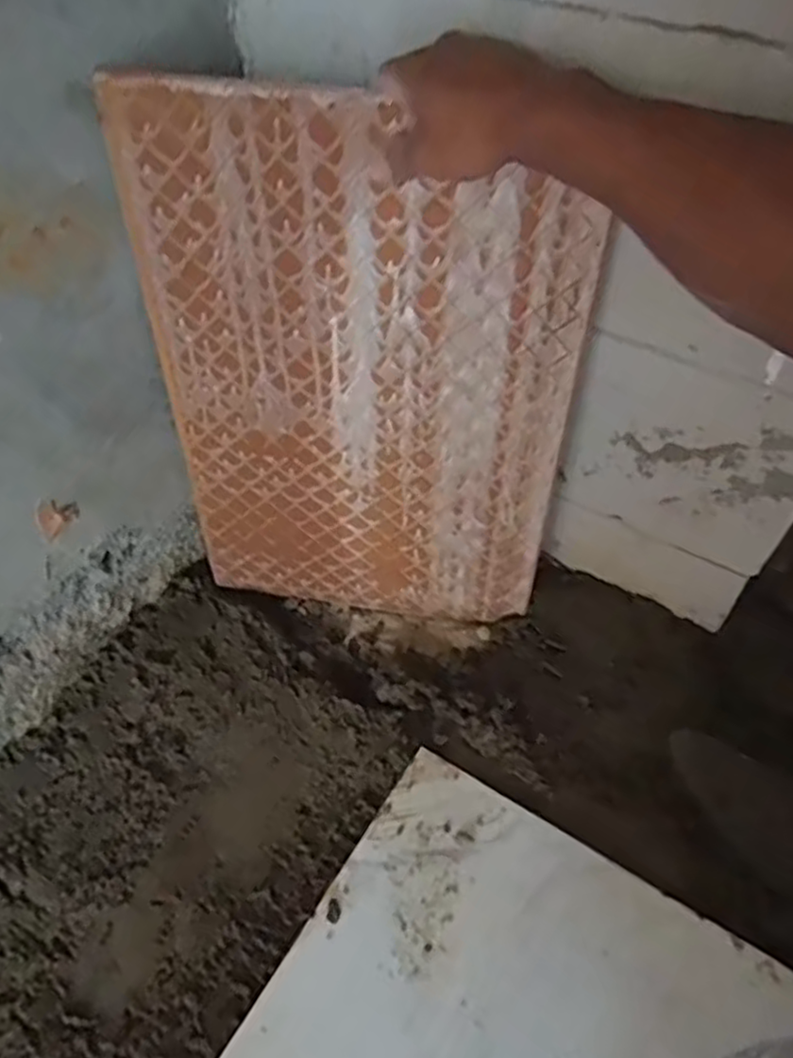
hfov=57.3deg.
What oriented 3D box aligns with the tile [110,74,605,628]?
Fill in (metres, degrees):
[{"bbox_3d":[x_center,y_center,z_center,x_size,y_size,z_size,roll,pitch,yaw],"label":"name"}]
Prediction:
[{"bbox_3d":[-0.030,-0.095,0.611,0.331,0.481,0.008,8,46,7],"label":"tile"}]

